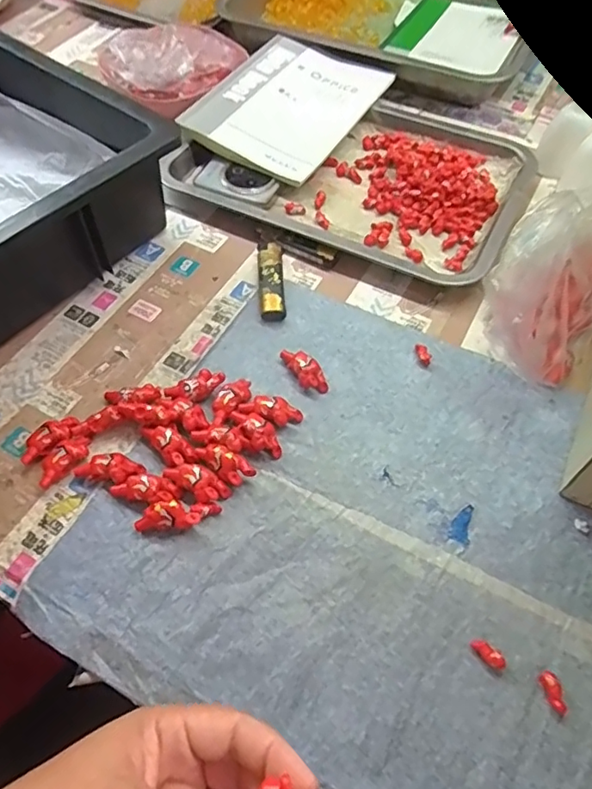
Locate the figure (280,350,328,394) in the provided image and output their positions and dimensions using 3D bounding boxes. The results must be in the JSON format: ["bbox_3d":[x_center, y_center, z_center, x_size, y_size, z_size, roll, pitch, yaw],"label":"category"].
[{"bbox_3d":[0.007,-0.018,0.399,0.017,0.013,0.042,-28,61,-17],"label":"figure"}]

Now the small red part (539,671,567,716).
[{"bbox_3d":[0.135,0.156,0.291,0.009,0.008,0.020,-14,59,-9],"label":"small red part"}]

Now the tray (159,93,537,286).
[{"bbox_3d":[0.061,-0.225,0.535,0.308,0.024,0.243,20,59,13],"label":"tray"}]

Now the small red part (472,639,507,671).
[{"bbox_3d":[0.104,0.141,0.301,0.019,0.006,0.009,34,64,19],"label":"small red part"}]

